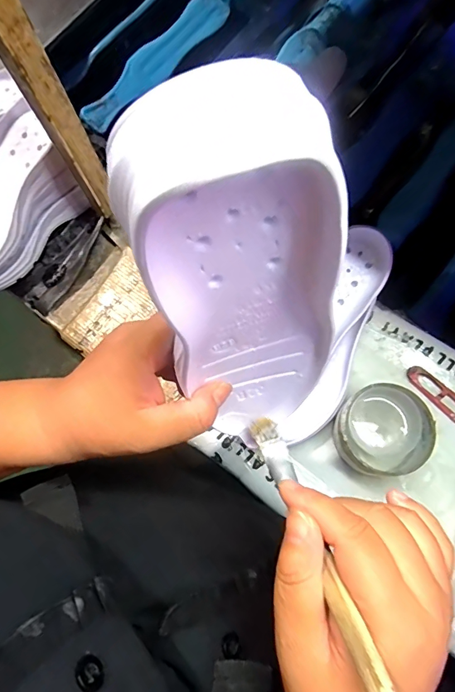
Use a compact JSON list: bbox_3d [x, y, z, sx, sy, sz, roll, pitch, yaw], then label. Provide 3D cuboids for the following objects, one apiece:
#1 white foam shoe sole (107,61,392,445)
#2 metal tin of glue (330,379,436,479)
[{"bbox_3d":[0.015,-0.018,0.222,0.089,0.251,0.060,-22,60,2],"label":"white foam shoe sole"},{"bbox_3d":[0.144,0.083,0.407,0.086,0.057,0.080,-1,73,4],"label":"metal tin of glue"}]

